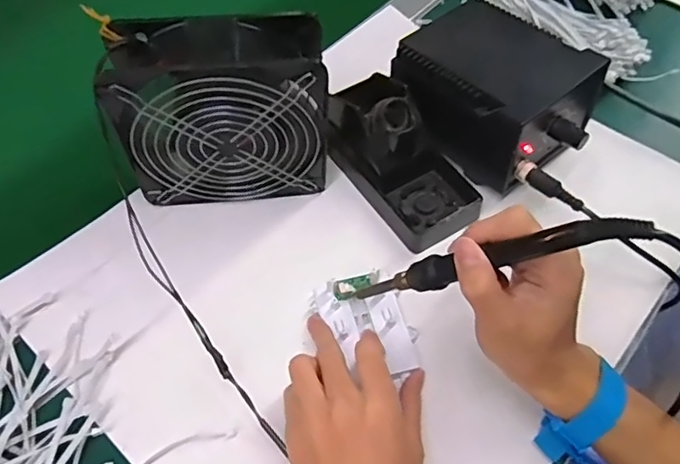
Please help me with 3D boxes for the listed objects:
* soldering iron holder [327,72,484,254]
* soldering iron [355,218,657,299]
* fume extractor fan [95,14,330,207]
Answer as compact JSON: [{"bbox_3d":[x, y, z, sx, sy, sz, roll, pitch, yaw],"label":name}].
[{"bbox_3d":[0.051,-0.072,0.469,0.077,0.063,0.160,-29,62,-18],"label":"soldering iron holder"},{"bbox_3d":[0.079,0.017,0.328,0.015,0.193,0.018,34,55,-28],"label":"soldering iron"},{"bbox_3d":[-0.086,-0.085,0.438,0.159,0.163,0.061,-7,57,-4],"label":"fume extractor fan"}]

